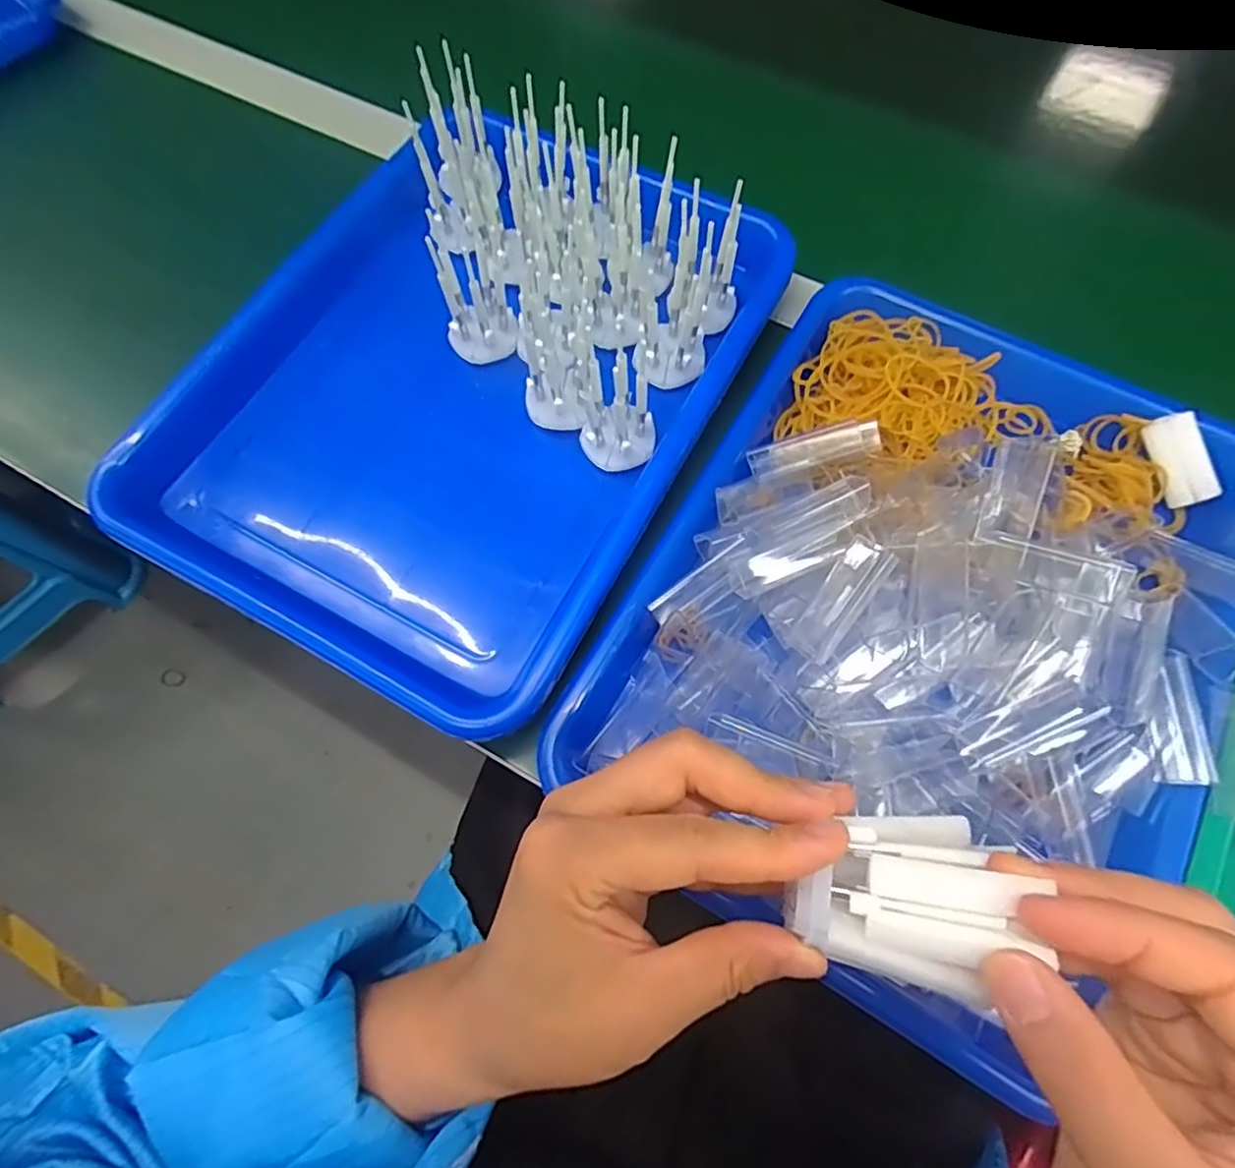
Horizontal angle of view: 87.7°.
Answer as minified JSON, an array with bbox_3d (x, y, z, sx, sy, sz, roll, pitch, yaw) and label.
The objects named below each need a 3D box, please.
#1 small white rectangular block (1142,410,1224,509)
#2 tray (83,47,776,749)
[{"bbox_3d":[0.288,-0.065,0.330,0.018,0.022,0.047,-32,99,-52],"label":"small white rectangular block"},{"bbox_3d":[-0.078,-0.114,0.332,0.246,0.075,0.322,27,72,11],"label":"tray"}]

